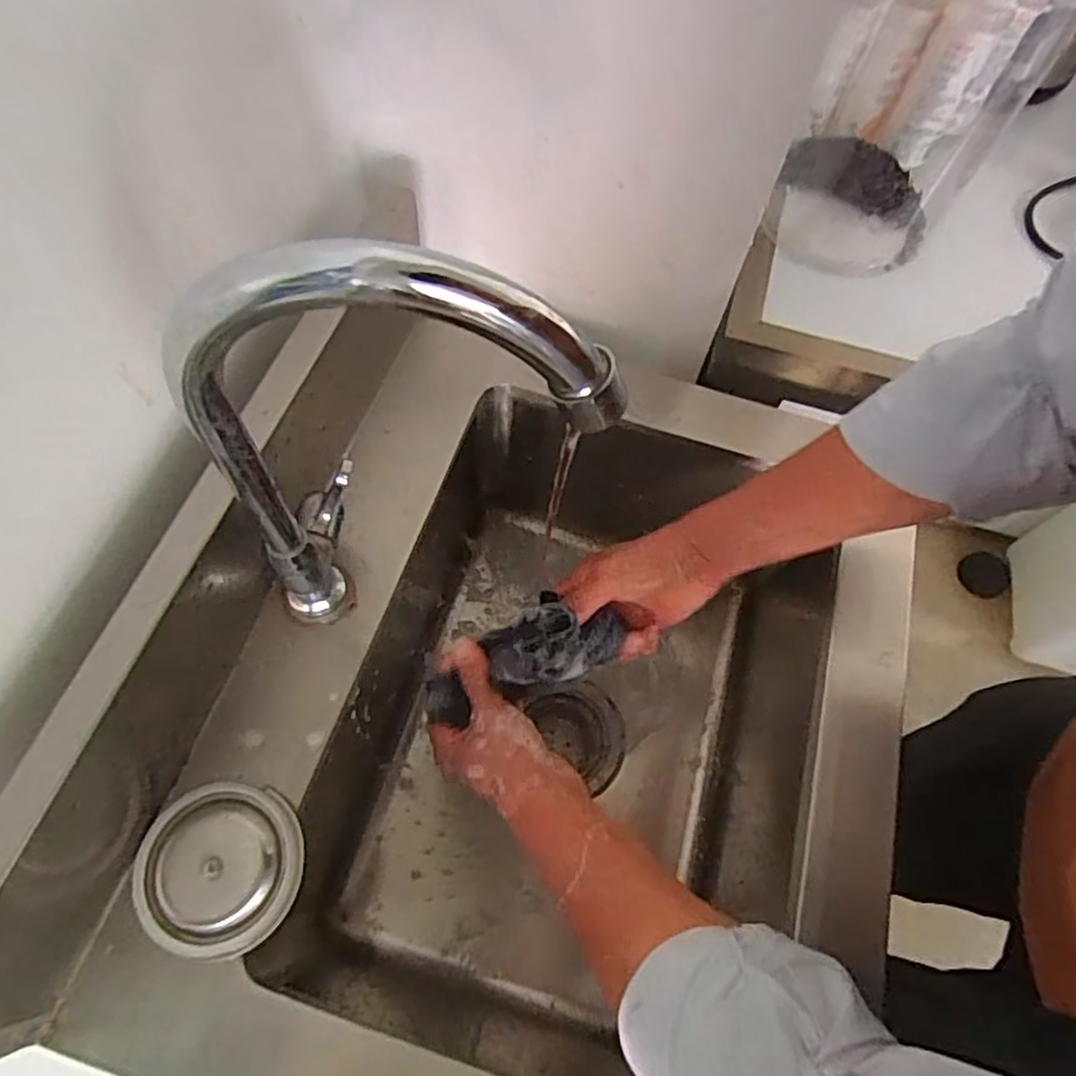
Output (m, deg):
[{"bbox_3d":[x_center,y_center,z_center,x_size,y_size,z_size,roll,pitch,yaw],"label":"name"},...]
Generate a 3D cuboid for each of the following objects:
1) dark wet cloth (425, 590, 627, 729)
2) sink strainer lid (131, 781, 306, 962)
[{"bbox_3d":[-0.011,0.078,0.447,0.140,0.053,0.048,-22,66,1],"label":"dark wet cloth"},{"bbox_3d":[-0.167,0.173,0.353,0.081,0.016,0.080,1,63,-3],"label":"sink strainer lid"}]

